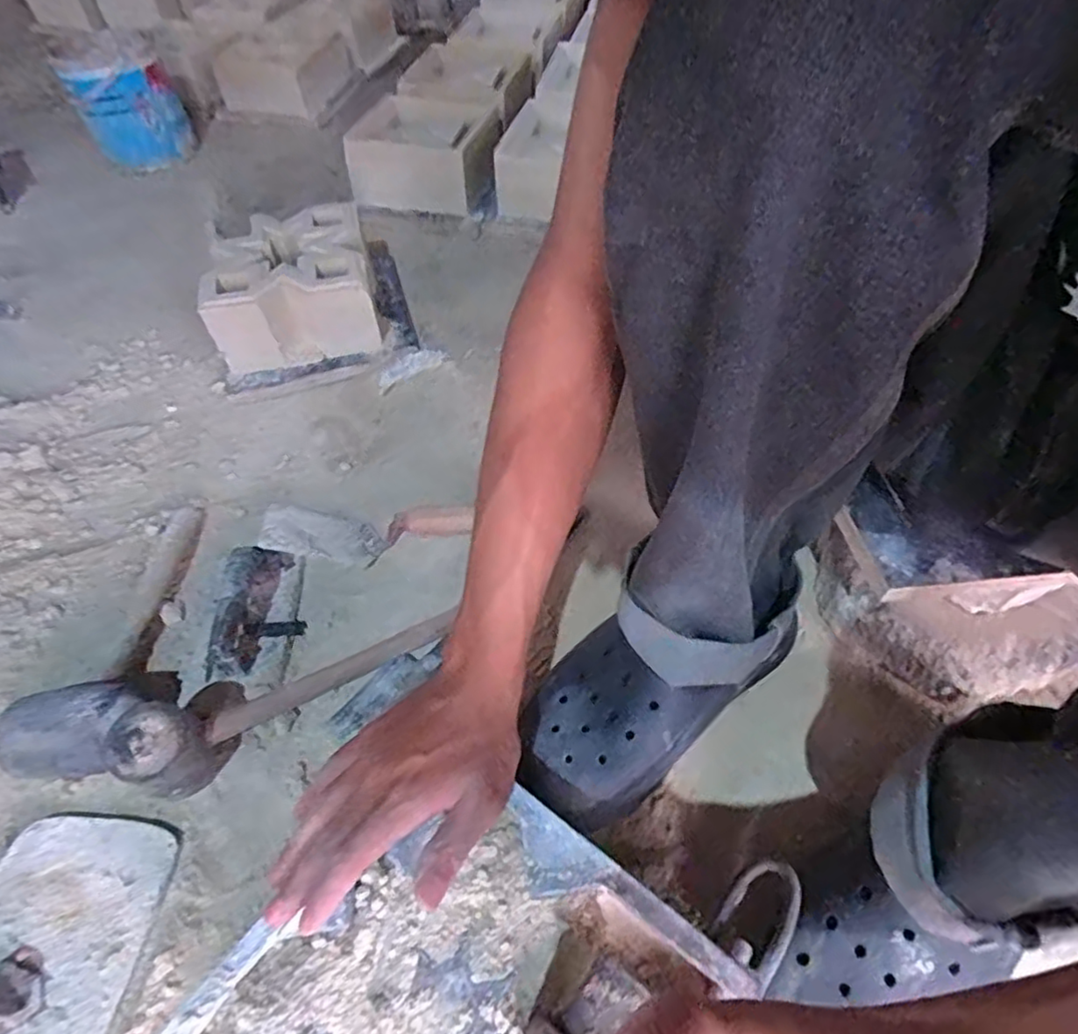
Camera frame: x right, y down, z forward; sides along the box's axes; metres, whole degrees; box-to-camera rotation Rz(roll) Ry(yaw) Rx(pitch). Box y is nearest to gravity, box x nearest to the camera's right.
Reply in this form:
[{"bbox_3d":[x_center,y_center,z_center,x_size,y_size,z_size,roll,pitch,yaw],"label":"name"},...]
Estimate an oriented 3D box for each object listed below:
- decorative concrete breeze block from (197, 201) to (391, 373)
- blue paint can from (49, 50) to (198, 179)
[{"bbox_3d":[-0.323,-0.308,0.859,0.199,0.116,0.220,-13,55,-6],"label":"decorative concrete breeze block"},{"bbox_3d":[-0.731,-0.733,1.152,0.175,0.200,0.188,-22,56,-17],"label":"blue paint can"}]

